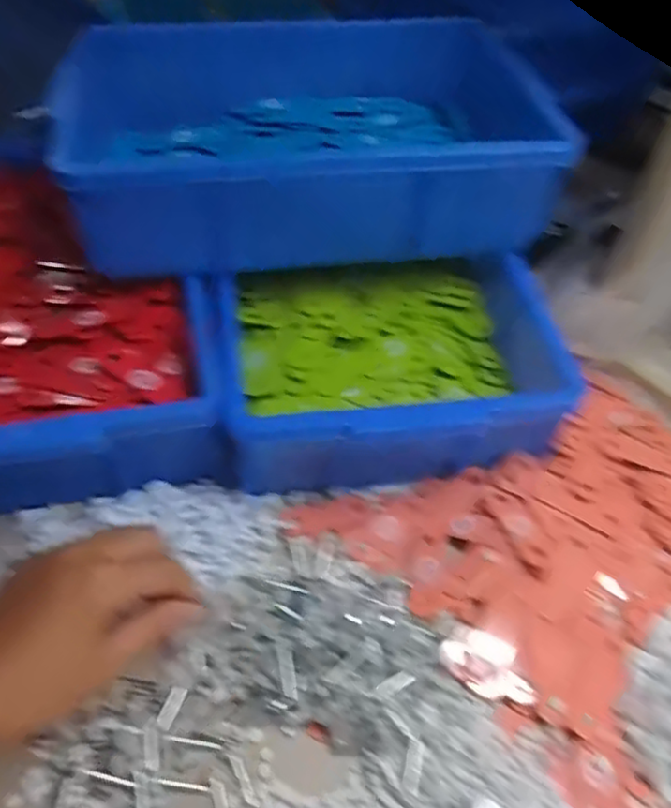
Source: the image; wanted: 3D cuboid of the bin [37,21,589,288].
[{"bbox_3d":[-0.030,-0.206,0.550,0.351,0.114,0.220,-7,52,-10],"label":"bin"}]

